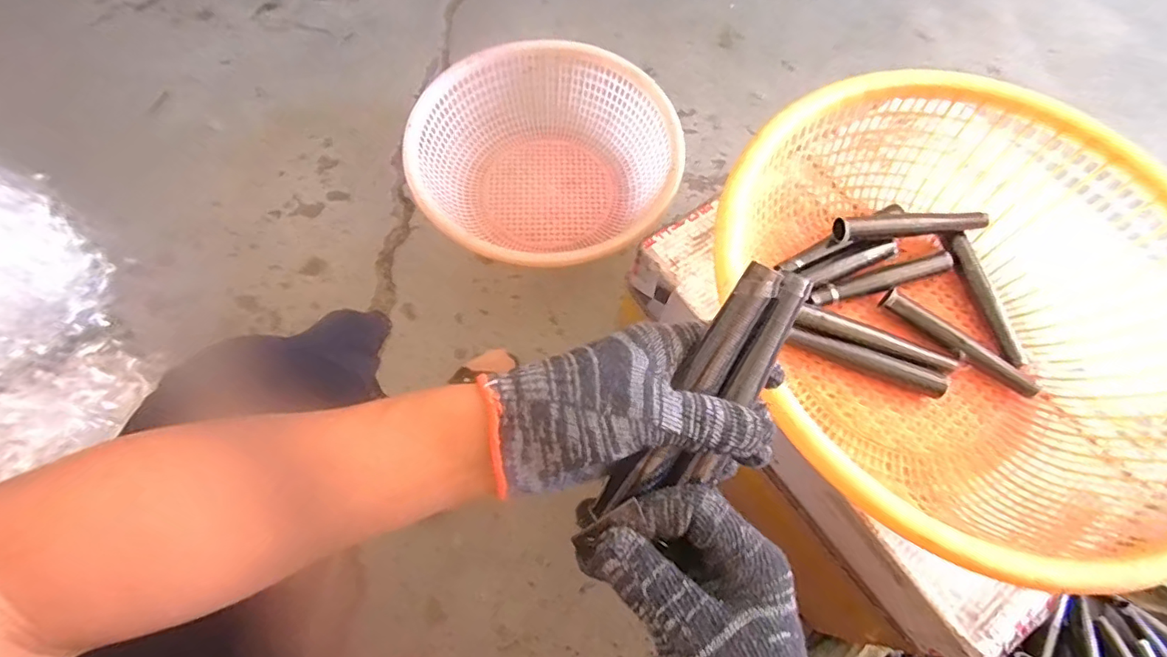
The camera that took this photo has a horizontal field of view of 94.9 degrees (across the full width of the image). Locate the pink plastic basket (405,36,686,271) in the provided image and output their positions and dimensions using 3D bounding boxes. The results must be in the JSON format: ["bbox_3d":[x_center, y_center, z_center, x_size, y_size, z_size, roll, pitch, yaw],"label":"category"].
[{"bbox_3d":[-0.056,-0.265,0.863,0.396,0.124,0.392,1,68,-2],"label":"pink plastic basket"}]

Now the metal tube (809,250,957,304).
[{"bbox_3d":[0.284,-0.046,0.515,0.148,0.017,0.022,-17,70,-9],"label":"metal tube"}]

